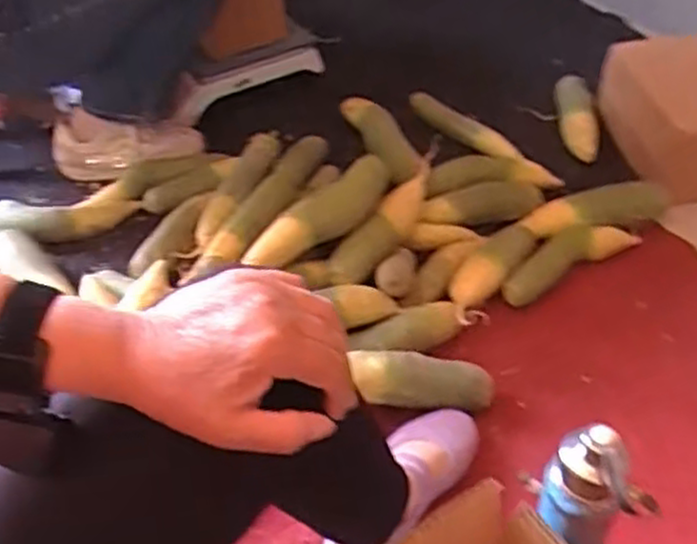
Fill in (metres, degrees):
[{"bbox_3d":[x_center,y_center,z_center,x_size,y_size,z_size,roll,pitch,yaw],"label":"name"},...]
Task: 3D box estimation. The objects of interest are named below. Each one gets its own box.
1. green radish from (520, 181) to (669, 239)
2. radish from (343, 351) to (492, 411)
[{"bbox_3d":[0.376,-0.089,1.135,0.232,0.052,0.063,-12,47,-11],"label":"green radish"},{"bbox_3d":[0.087,0.129,0.891,0.170,0.052,0.057,2,46,2],"label":"radish"}]

